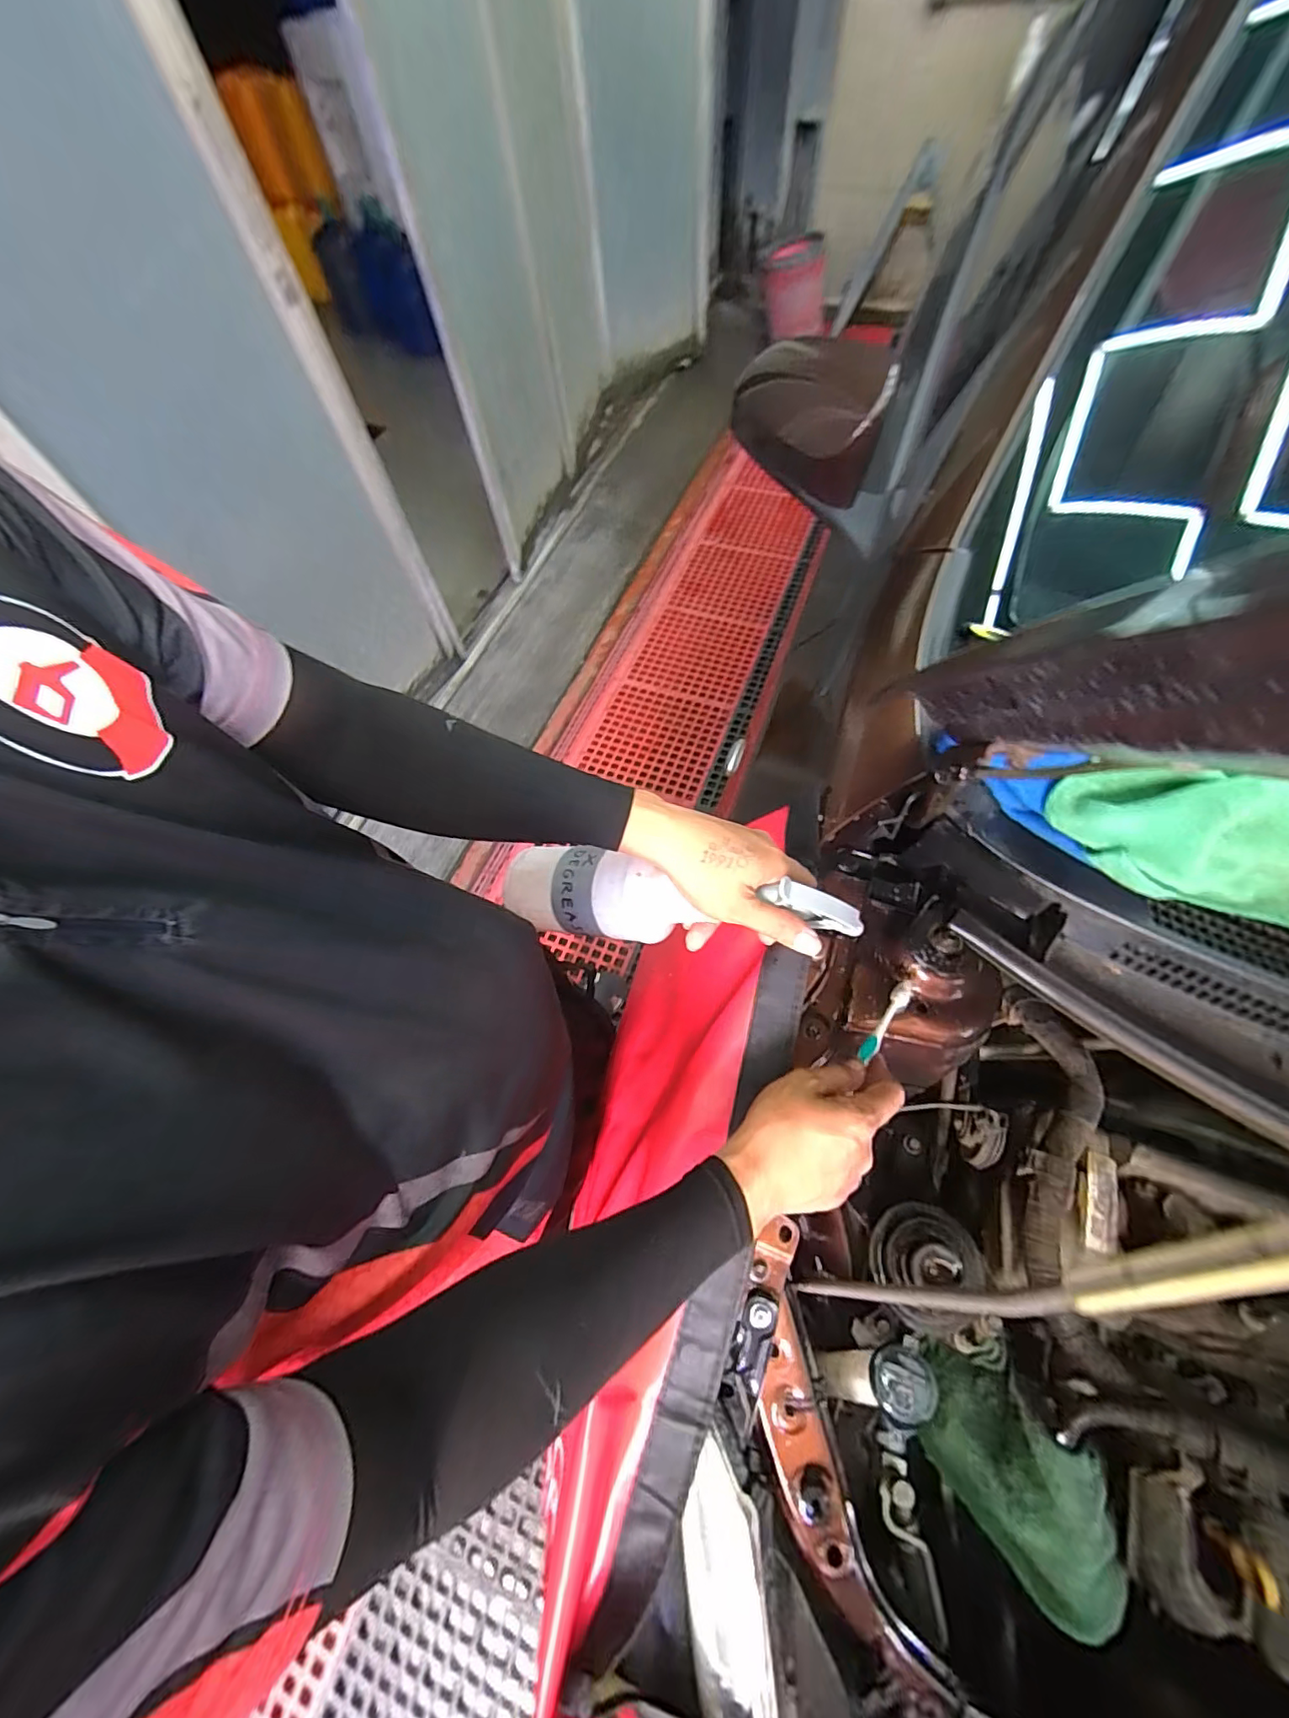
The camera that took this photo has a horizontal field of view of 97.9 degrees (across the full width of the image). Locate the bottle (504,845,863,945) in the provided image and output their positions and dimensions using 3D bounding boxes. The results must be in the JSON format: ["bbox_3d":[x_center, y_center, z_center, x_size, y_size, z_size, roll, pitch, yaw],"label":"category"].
[{"bbox_3d":[0.011,0.033,0.462,0.307,0.066,0.065,3,61,25],"label":"bottle"}]

